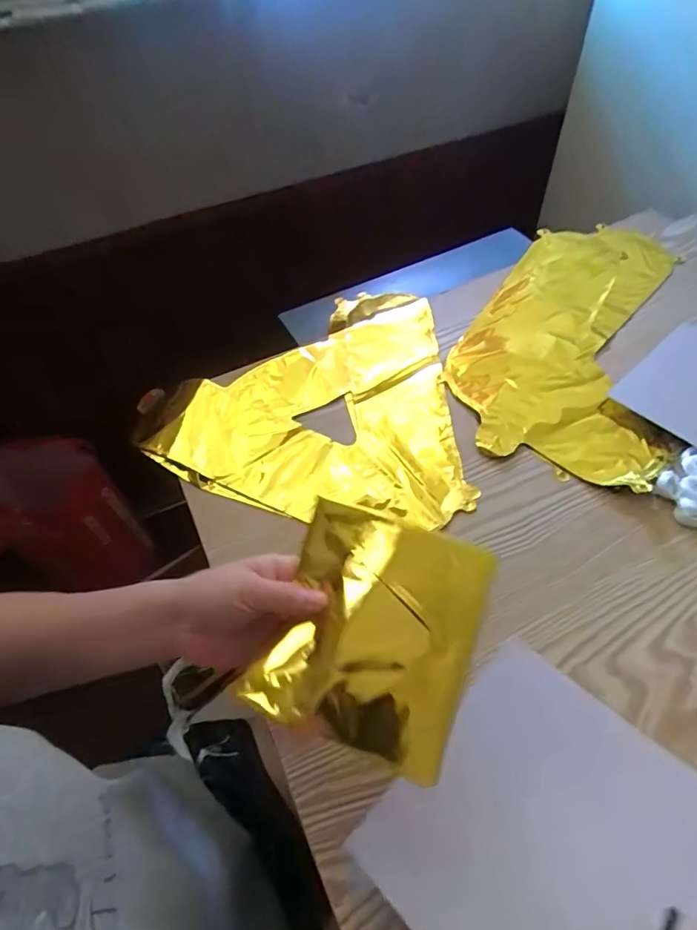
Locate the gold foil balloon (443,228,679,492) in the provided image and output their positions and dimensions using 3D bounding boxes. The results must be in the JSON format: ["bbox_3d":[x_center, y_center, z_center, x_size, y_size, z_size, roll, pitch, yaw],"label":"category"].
[{"bbox_3d":[0.267,-0.169,0.590,0.219,0.008,0.427,19,58,17],"label":"gold foil balloon"}]

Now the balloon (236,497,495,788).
[{"bbox_3d":[0.017,0.100,0.306,0.125,0.027,0.133,17,58,15],"label":"balloon"}]

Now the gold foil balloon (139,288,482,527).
[{"bbox_3d":[-0.063,-0.082,0.549,0.340,0.013,0.338,-5,55,0],"label":"gold foil balloon"}]

